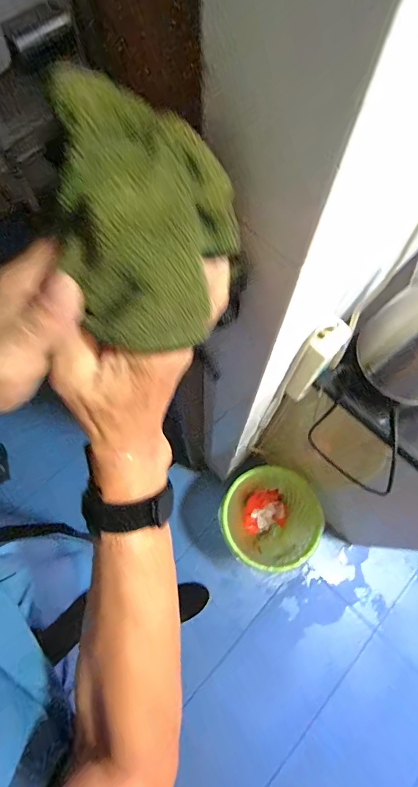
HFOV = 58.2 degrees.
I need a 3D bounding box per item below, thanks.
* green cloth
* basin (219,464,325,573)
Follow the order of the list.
[{"bbox_3d":[-0.036,-0.082,0.190,0.085,0.067,0.097,13,74,3],"label":"green cloth"},{"bbox_3d":[0.177,0.374,1.152,0.275,0.265,0.264,0,69,-1],"label":"basin"}]

